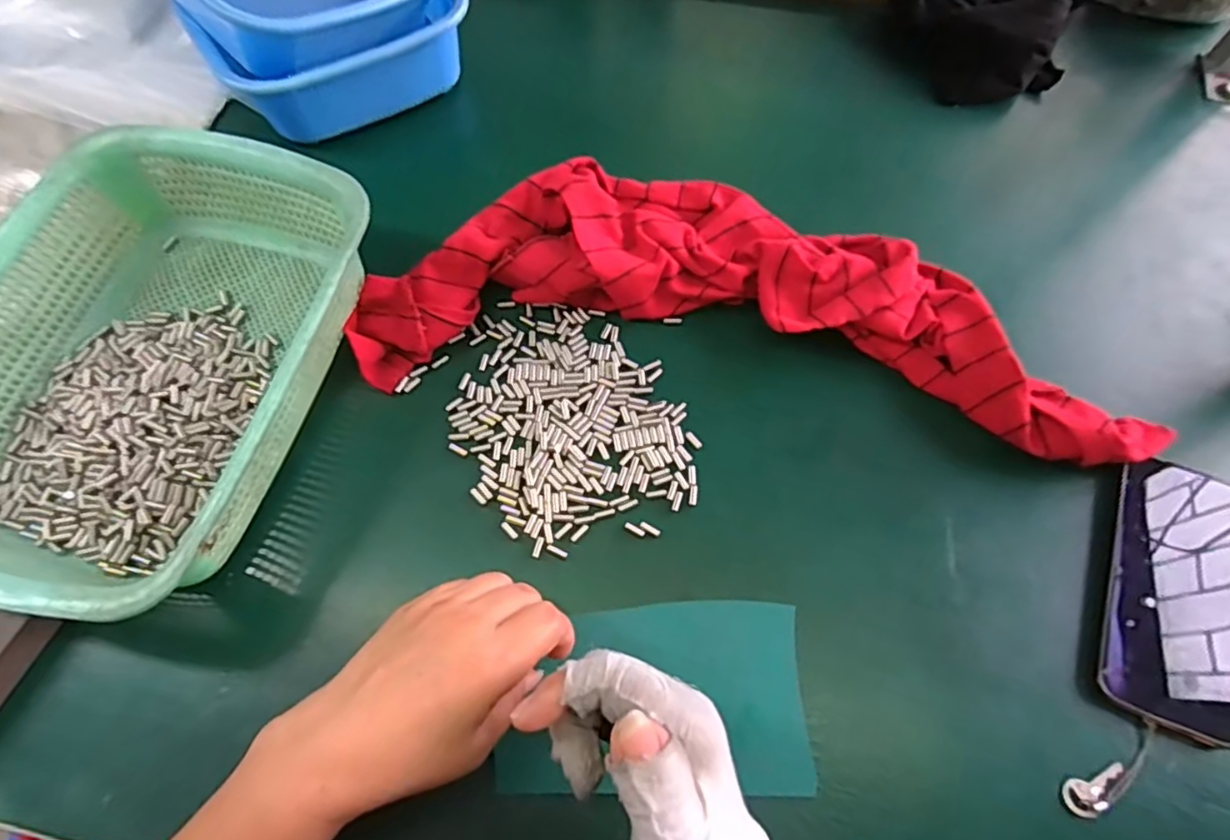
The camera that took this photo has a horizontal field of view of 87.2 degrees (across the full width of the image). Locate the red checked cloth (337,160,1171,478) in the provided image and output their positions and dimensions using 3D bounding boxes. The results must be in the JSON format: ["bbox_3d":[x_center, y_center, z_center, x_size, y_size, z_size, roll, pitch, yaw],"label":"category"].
[{"bbox_3d":[0.092,-0.085,0.452,0.538,0.050,0.185,7,67,3],"label":"red checked cloth"}]

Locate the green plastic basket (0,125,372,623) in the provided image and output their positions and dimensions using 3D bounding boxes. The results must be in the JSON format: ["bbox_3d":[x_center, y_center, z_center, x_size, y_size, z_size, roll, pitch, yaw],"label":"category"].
[{"bbox_3d":[-0.288,-0.036,0.404,0.212,0.075,0.291,14,67,6],"label":"green plastic basket"}]

